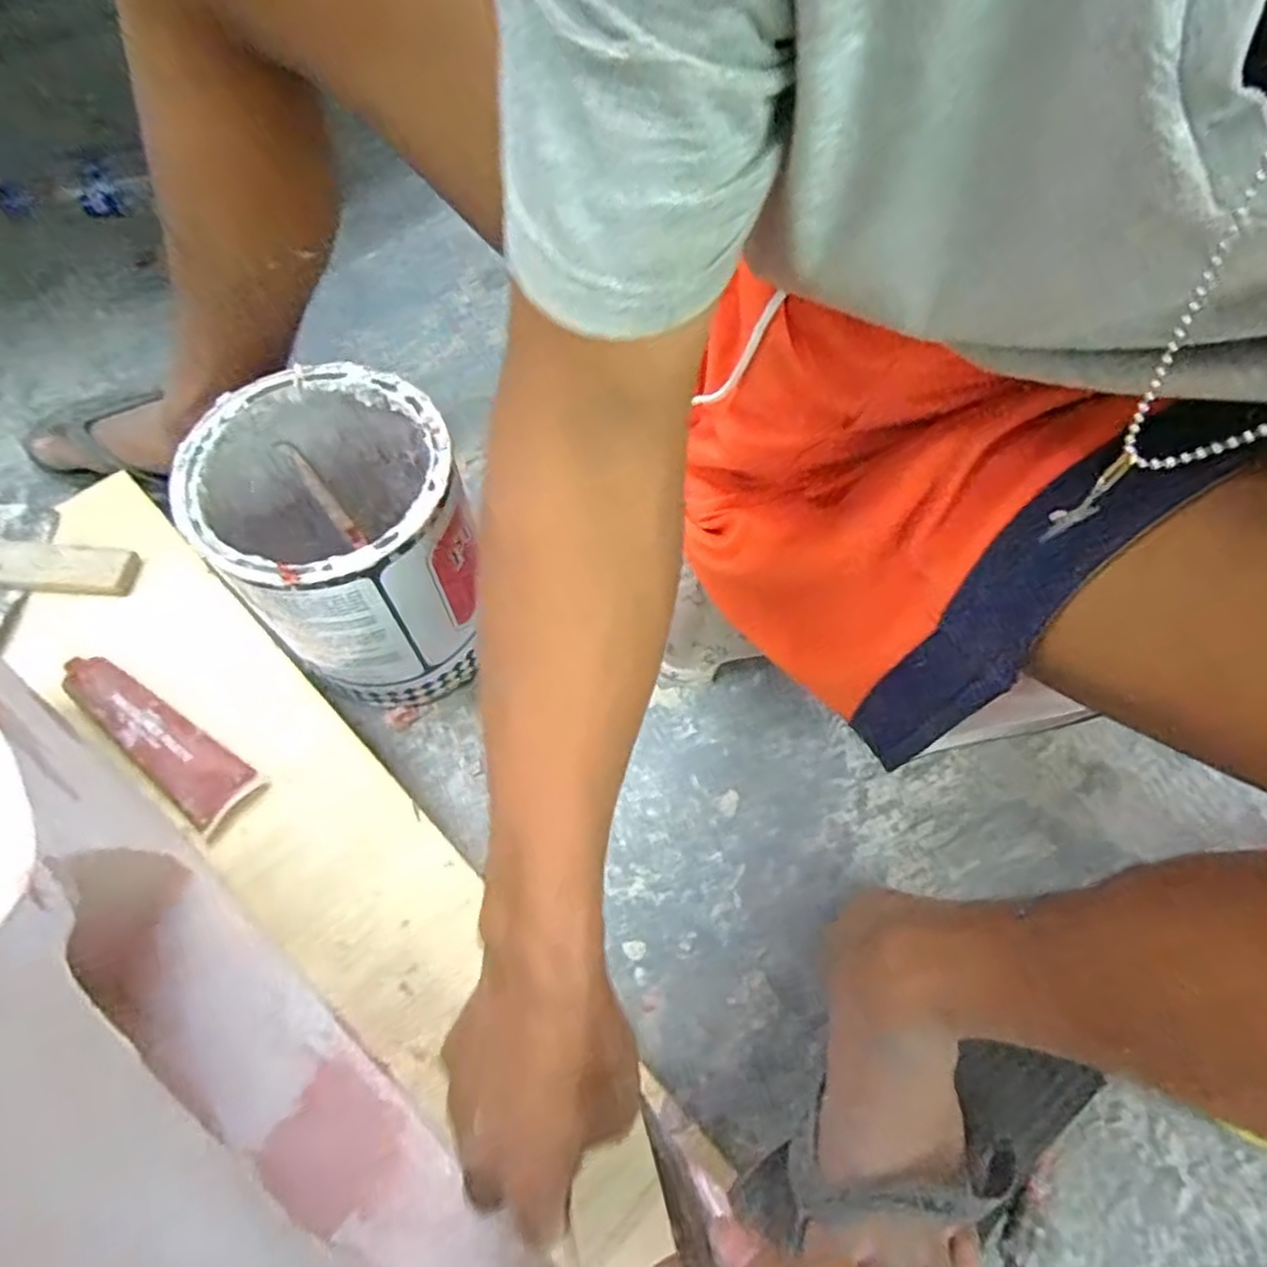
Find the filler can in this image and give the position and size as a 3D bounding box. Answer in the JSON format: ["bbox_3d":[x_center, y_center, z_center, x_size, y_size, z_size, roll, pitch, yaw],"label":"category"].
[{"bbox_3d":[-0.199,-0.059,0.534,0.155,0.200,0.167,1,62,-2],"label":"filler can"}]

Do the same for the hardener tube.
[{"bbox_3d":[-0.343,0.072,0.519,0.166,0.035,0.050,32,66,14],"label":"hardener tube"}]

